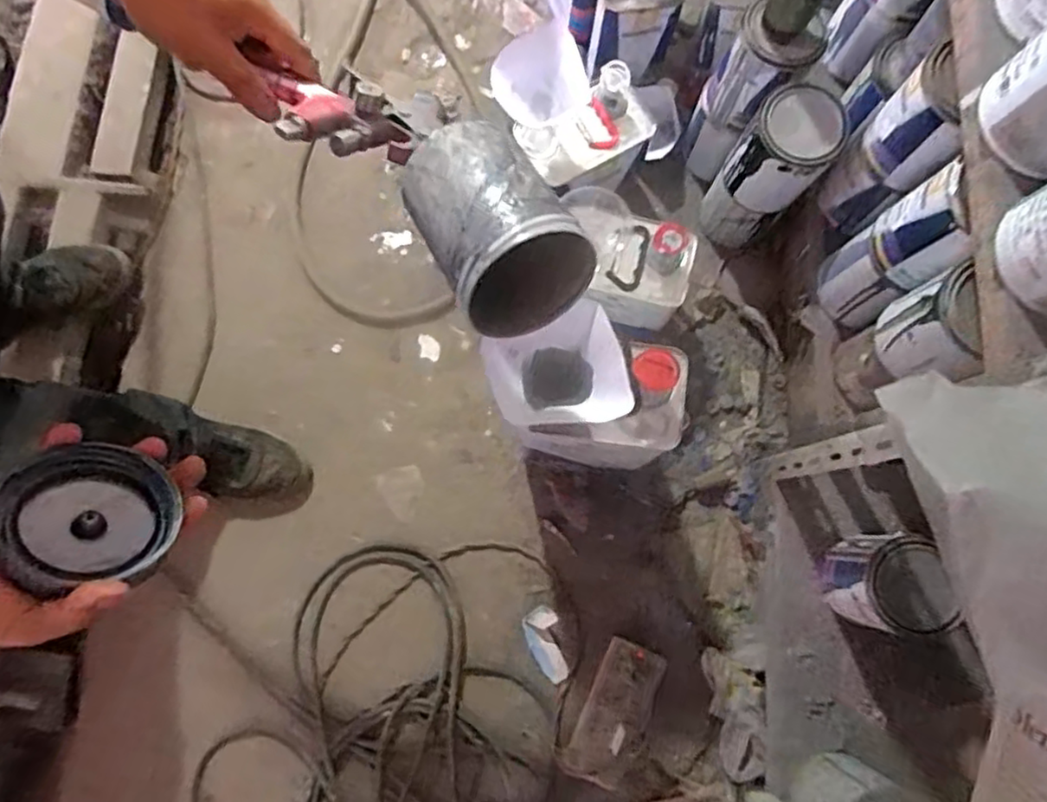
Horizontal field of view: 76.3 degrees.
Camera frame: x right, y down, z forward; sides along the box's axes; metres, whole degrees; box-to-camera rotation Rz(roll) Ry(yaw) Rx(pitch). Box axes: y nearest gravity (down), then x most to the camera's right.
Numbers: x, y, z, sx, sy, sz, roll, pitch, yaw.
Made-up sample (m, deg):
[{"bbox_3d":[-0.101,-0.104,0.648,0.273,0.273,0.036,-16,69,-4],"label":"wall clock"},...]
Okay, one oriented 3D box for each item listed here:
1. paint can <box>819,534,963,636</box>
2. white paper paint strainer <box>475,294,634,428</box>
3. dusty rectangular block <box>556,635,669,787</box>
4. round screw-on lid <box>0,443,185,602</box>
[{"bbox_3d":[0.420,0.207,0.770,0.099,0.123,0.100,0,80,0],"label":"paint can"},{"bbox_3d":[0.027,-0.027,0.569,0.113,0.073,0.120,-24,81,-4],"label":"white paper paint strainer"},{"bbox_3d":[0.117,0.407,0.876,0.079,0.049,0.177,28,81,5],"label":"dusty rectangular block"},{"bbox_3d":[-0.269,0.077,0.414,0.091,0.030,0.093,18,39,-15],"label":"round screw-on lid"}]

